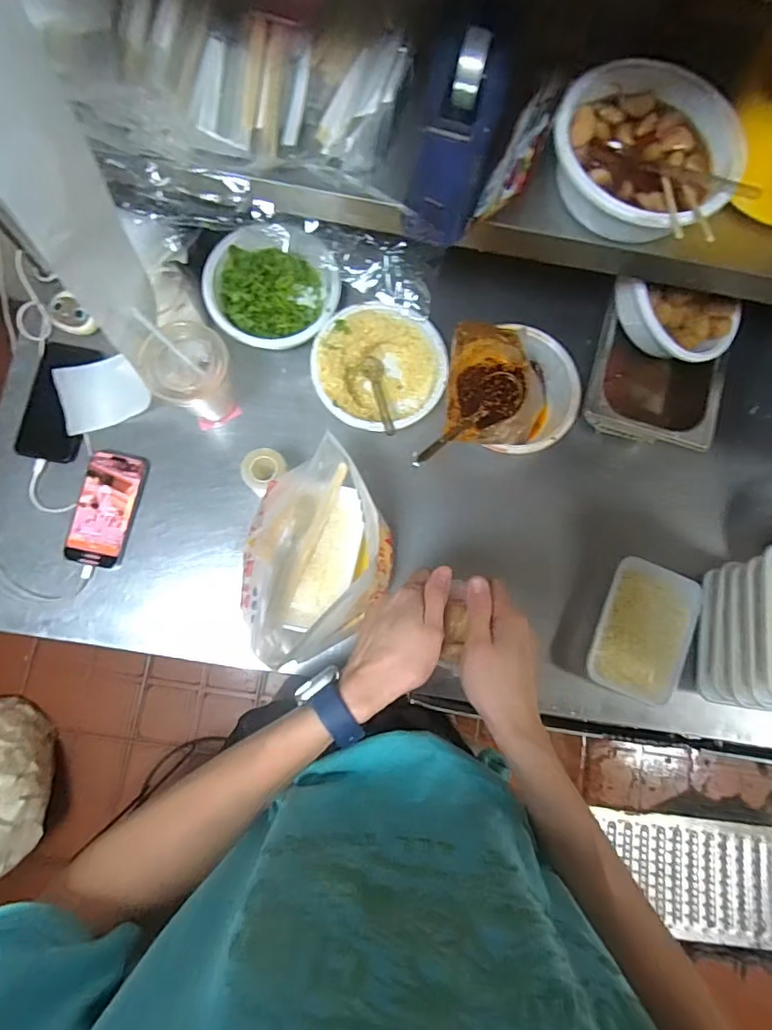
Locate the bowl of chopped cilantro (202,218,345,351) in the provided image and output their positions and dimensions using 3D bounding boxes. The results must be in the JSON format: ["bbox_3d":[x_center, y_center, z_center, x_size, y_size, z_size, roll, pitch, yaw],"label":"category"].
[{"bbox_3d":[-0.150,-0.308,0.696,0.166,0.060,0.177,0,81,-3],"label":"bowl of chopped cilantro"}]

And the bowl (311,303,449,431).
[{"bbox_3d":[-0.008,-0.189,0.691,0.164,0.055,0.165,0,81,-3],"label":"bowl"}]

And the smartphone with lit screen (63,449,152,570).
[{"bbox_3d":[-0.356,-0.009,0.664,0.074,0.015,0.145,14,81,-1],"label":"smartphone with lit screen"}]

